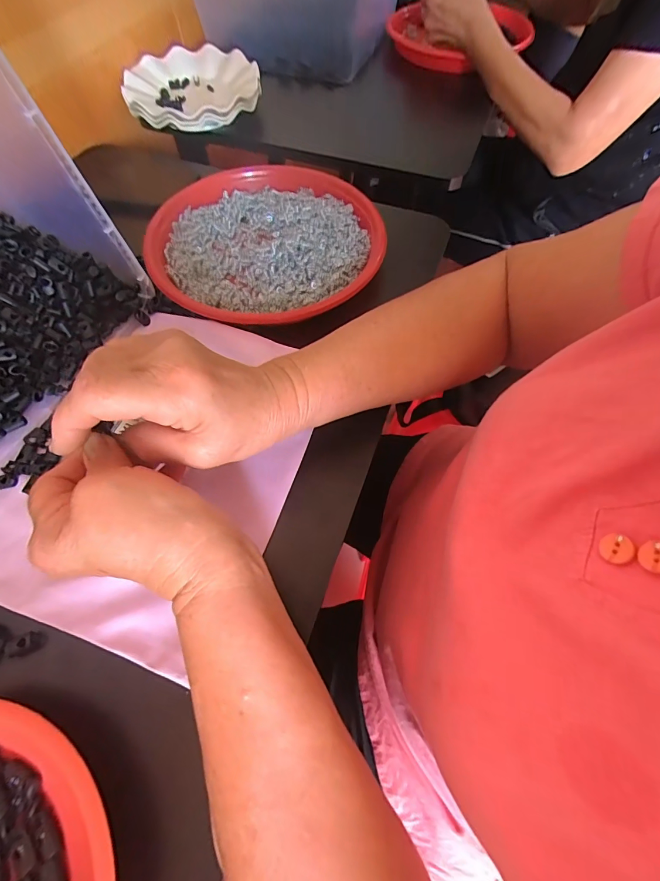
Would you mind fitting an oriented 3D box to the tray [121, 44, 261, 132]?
[{"bbox_3d":[-0.185,-0.480,0.515,0.178,0.037,0.166,-12,63,-6],"label":"tray"}]

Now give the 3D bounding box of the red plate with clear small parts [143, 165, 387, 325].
[{"bbox_3d":[-0.068,-0.205,0.386,0.223,0.026,0.228,0,63,0],"label":"red plate with clear small parts"}]

